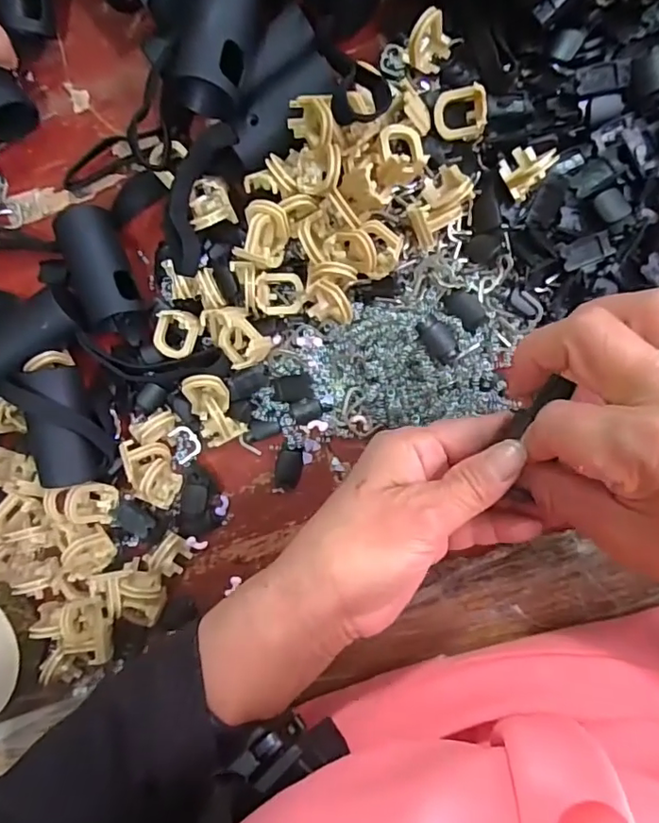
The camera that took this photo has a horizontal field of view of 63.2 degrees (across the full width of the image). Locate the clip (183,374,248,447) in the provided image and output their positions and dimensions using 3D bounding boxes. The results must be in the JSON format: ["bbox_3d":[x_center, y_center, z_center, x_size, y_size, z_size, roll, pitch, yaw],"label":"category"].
[{"bbox_3d":[-0.062,-0.001,0.285,0.024,0.021,0.037,-16,89,8],"label":"clip"}]

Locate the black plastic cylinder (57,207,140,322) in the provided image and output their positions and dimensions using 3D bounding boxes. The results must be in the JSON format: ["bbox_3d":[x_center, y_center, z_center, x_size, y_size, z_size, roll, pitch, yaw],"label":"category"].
[{"bbox_3d":[-0.124,-0.080,0.292,0.028,0.030,0.063,-21,88,8],"label":"black plastic cylinder"}]

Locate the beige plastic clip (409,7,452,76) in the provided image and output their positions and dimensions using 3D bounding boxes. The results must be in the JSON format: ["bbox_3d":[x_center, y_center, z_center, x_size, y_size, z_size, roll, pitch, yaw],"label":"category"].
[{"bbox_3d":[0.050,-0.183,0.265,0.020,0.019,0.022,1,95,7],"label":"beige plastic clip"}]

